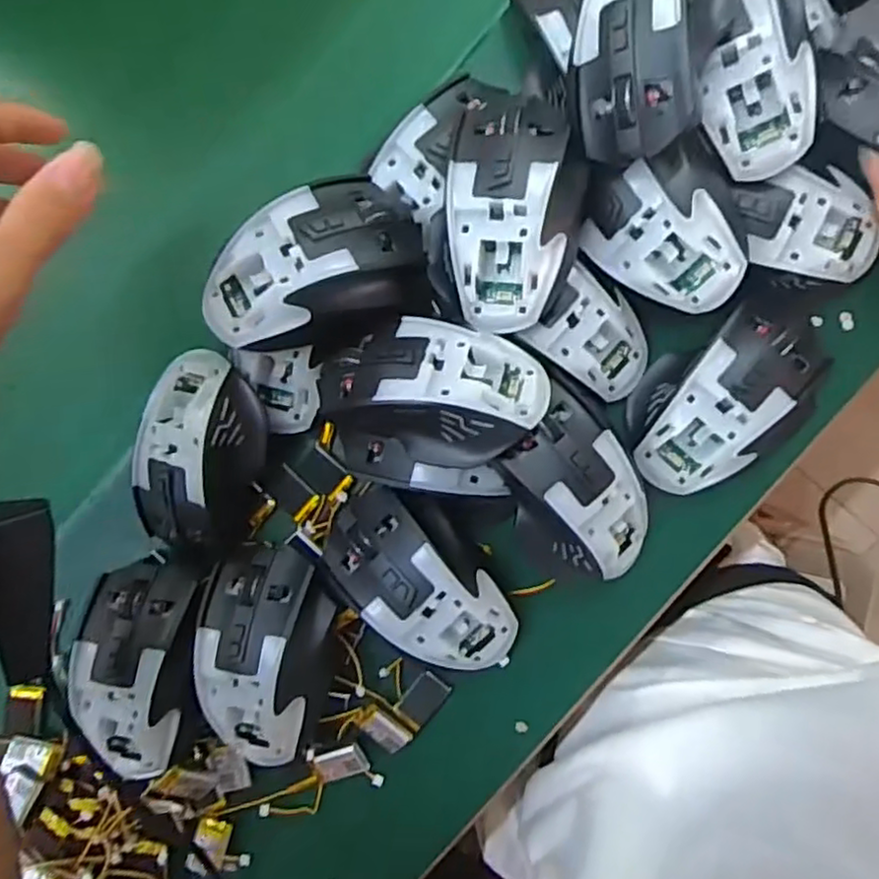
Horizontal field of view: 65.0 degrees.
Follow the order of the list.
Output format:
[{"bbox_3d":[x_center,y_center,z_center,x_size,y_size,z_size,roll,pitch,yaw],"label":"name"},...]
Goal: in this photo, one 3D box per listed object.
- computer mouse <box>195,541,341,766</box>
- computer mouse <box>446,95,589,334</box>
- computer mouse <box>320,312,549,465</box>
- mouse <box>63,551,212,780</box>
[{"bbox_3d":[-0.095,0.114,0.372,0.070,0.035,0.112,7,89,5],"label":"computer mouse"},{"bbox_3d":[0.039,-0.113,0.347,0.067,0.043,0.113,0,89,5],"label":"computer mouse"},{"bbox_3d":[-0.005,-0.025,0.348,0.113,0.053,0.066,16,90,5],"label":"computer mouse"},{"bbox_3d":[-0.165,0.130,0.384,0.073,0.035,0.119,-3,88,5],"label":"mouse"}]

